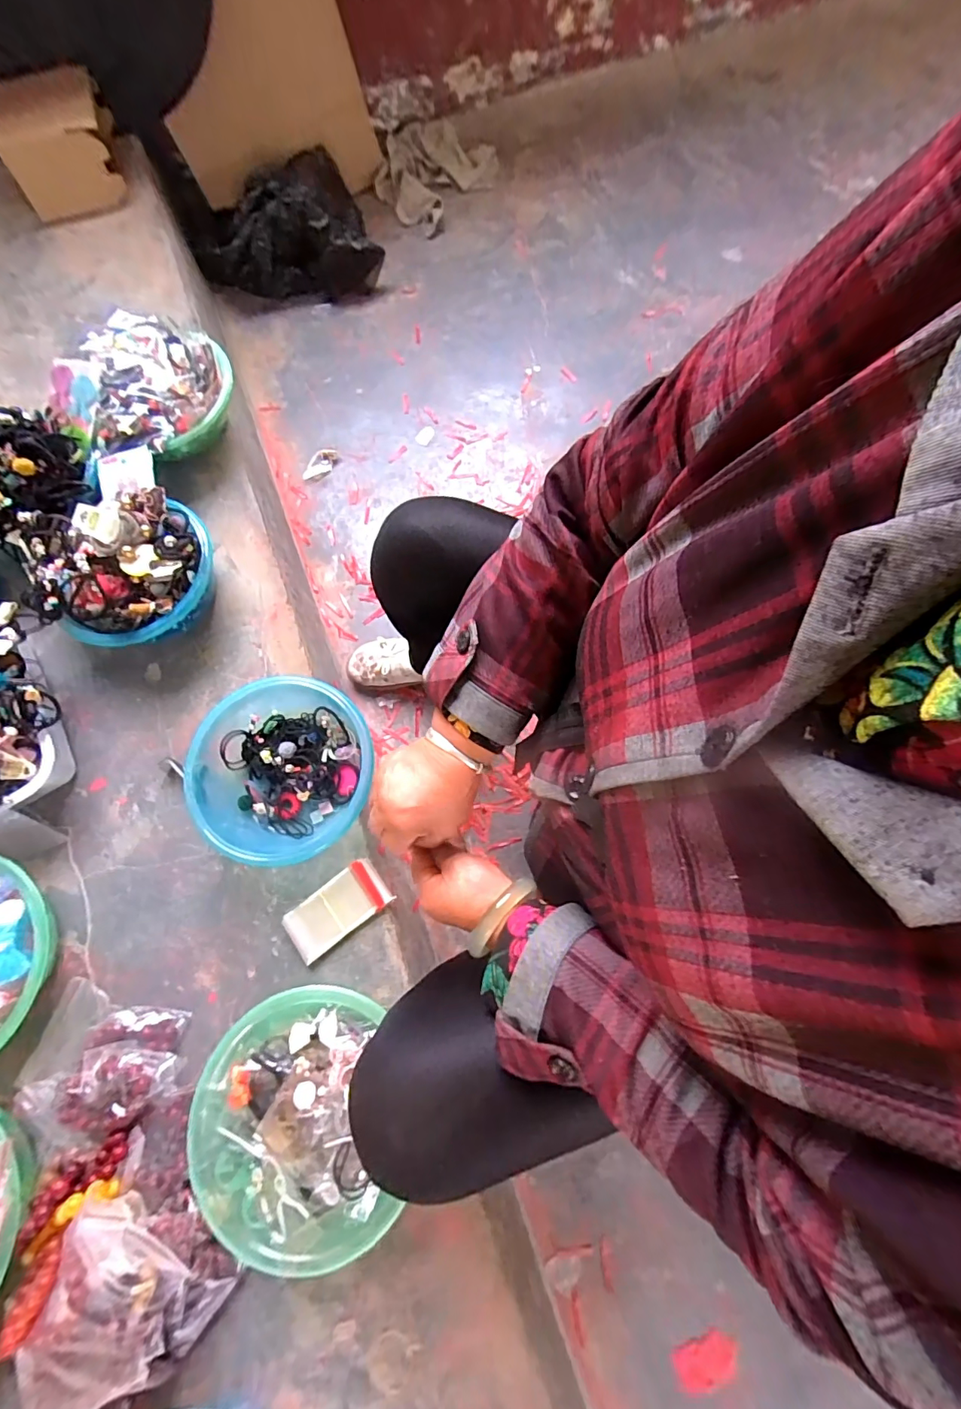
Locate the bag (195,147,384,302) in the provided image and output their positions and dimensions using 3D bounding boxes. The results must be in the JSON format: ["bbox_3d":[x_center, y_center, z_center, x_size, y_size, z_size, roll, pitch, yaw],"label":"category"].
[{"bbox_3d":[-0.456,-1.090,1.129,0.394,0.158,0.244,-32,76,-7],"label":"bag"}]

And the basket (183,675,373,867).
[{"bbox_3d":[-0.265,0.092,0.616,0.210,0.076,0.219,0,75,2],"label":"basket"}]

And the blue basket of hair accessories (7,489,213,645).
[{"bbox_3d":[-0.501,-0.182,0.670,0.223,0.134,0.210,0,75,2],"label":"blue basket of hair accessories"}]

